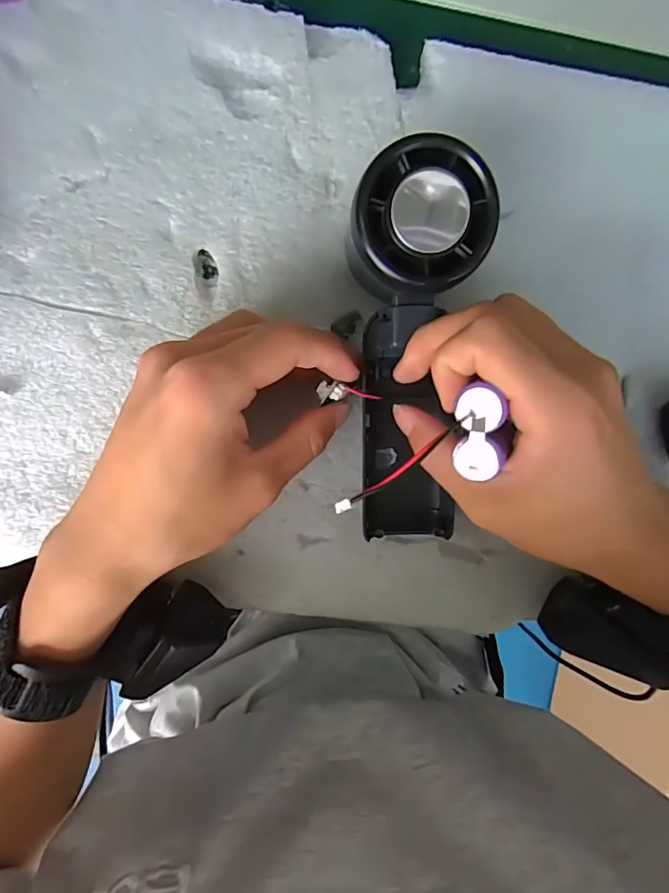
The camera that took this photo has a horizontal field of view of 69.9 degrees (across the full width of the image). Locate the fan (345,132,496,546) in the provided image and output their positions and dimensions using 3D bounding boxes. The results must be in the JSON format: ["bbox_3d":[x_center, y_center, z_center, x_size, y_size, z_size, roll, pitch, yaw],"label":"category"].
[{"bbox_3d":[0.032,-0.037,0.205,0.052,0.030,0.161,0,115,-4],"label":"fan"}]

